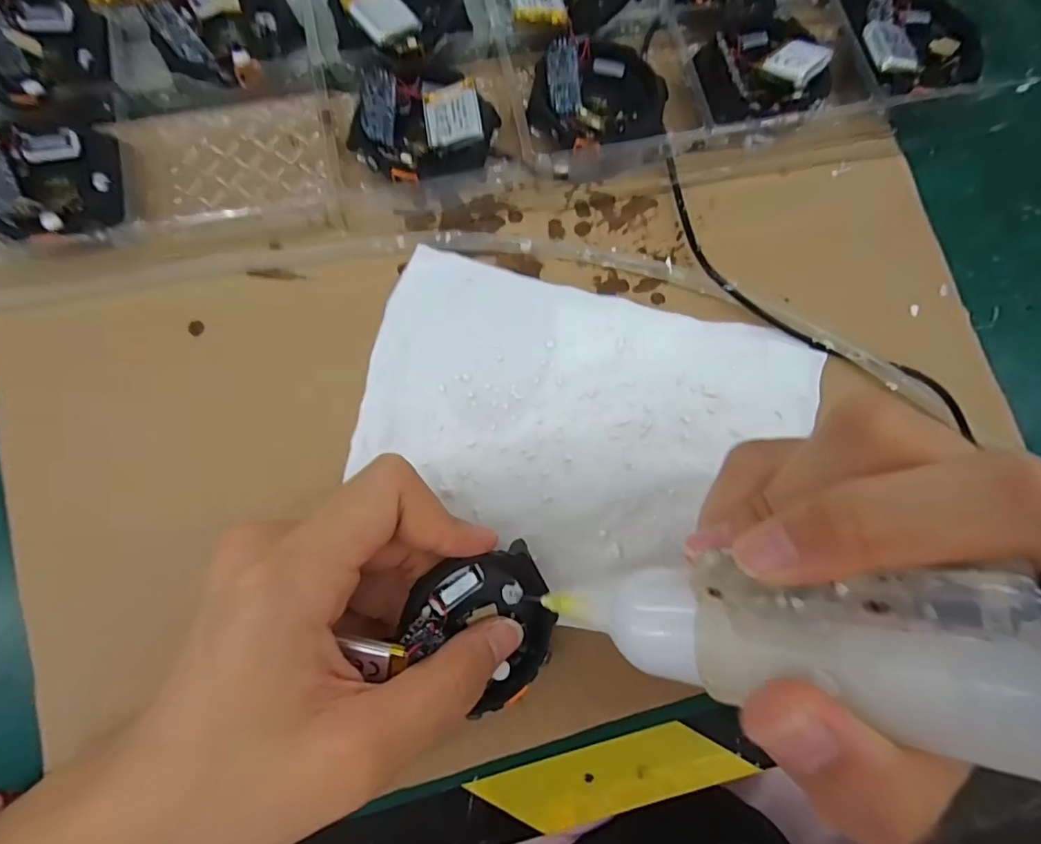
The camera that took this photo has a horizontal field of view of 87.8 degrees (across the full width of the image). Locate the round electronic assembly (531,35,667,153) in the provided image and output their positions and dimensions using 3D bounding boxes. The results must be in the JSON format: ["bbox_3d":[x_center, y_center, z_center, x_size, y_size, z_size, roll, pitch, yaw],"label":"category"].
[{"bbox_3d":[0.029,-0.129,0.218,0.052,0.016,0.043,-27,84,-7],"label":"round electronic assembly"}]

